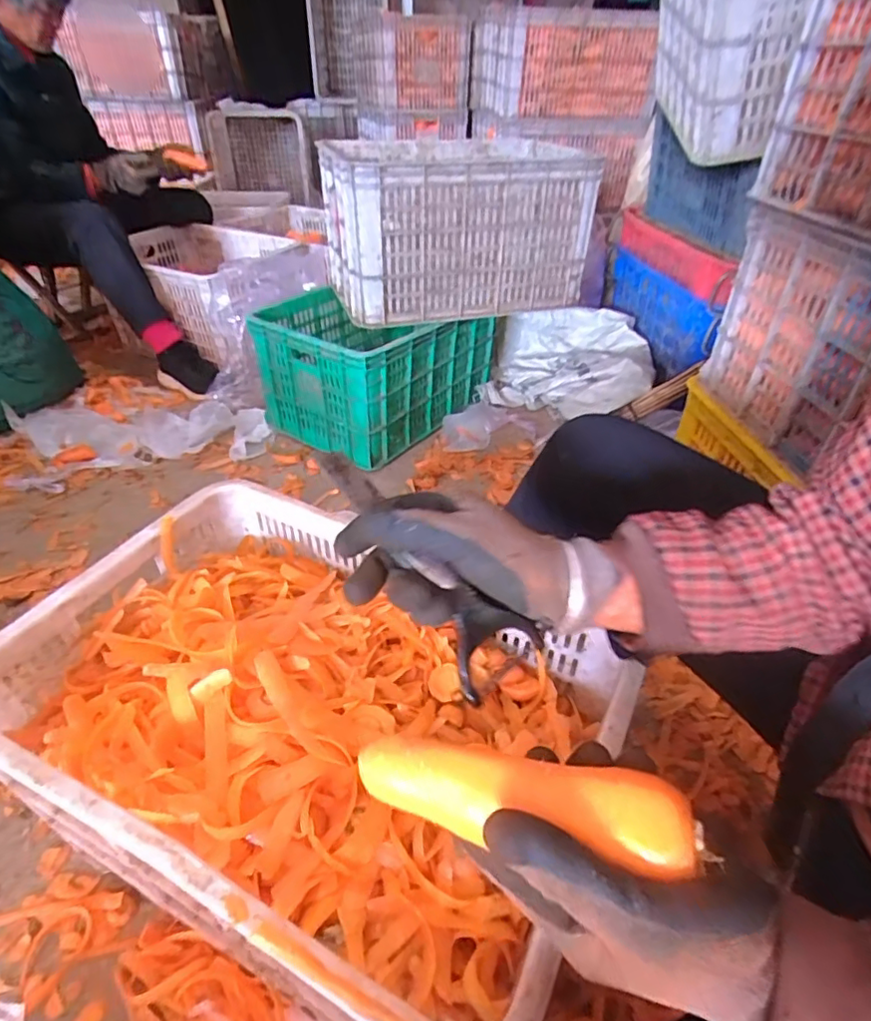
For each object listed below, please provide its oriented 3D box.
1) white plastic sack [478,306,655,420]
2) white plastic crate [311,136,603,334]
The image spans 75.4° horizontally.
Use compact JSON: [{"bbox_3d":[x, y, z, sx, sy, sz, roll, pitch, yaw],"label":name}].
[{"bbox_3d":[0.330,-0.356,1.395,0.386,0.161,0.343,14,41,15],"label":"white plastic sack"},{"bbox_3d":[0.034,-0.606,1.203,0.499,0.264,0.336,-9,40,-12],"label":"white plastic crate"}]

